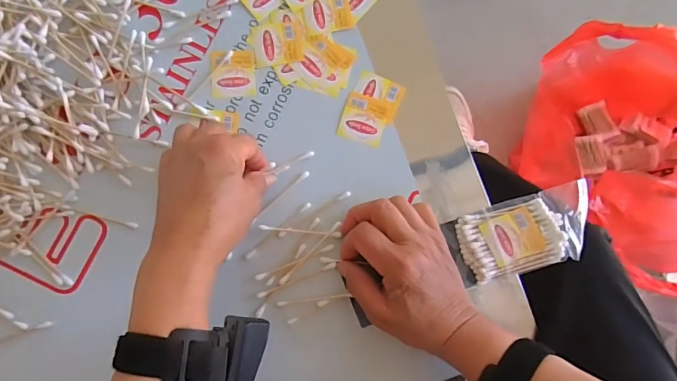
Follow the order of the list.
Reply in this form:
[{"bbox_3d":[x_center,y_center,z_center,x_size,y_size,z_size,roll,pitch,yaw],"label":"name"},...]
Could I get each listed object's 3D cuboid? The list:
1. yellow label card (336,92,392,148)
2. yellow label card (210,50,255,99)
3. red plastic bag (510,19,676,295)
[{"bbox_3d":[0.023,-0.065,0.387,0.040,0.004,0.042,17,82,-1],"label":"yellow label card"},{"bbox_3d":[-0.096,-0.106,0.389,0.039,0.004,0.044,-3,83,-4],"label":"yellow label card"},{"bbox_3d":[0.494,-0.051,0.727,0.291,0.182,0.416,1,83,-1],"label":"red plastic bag"}]

